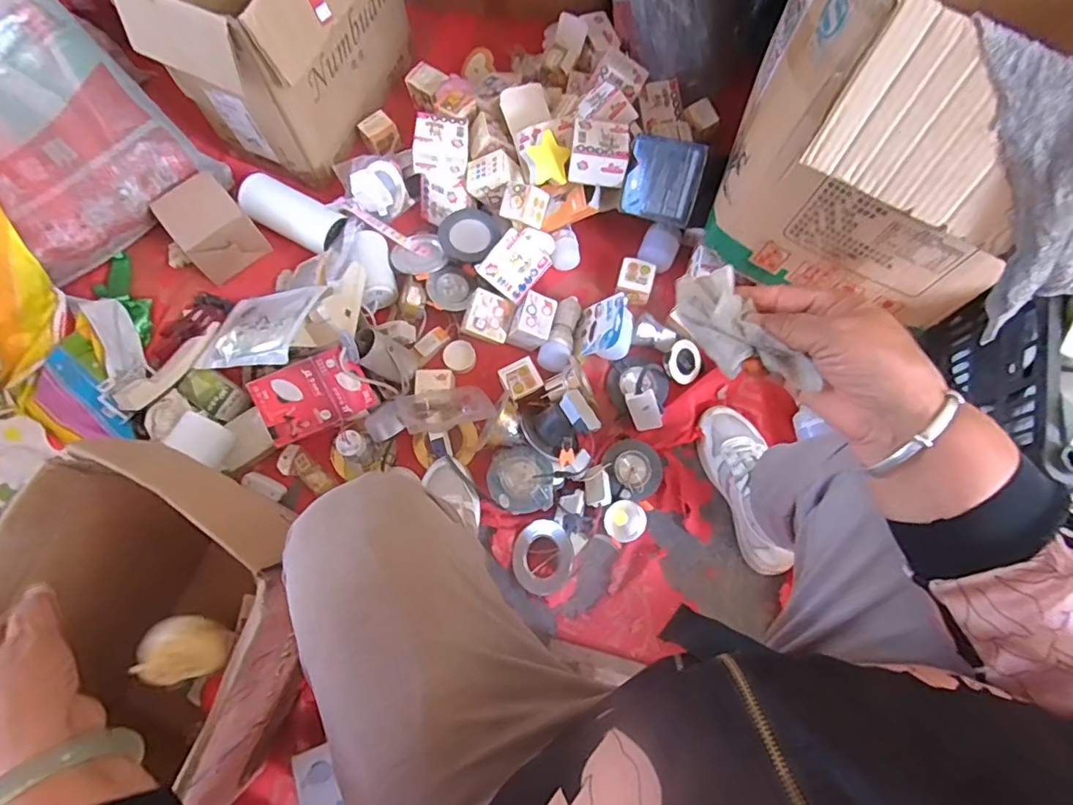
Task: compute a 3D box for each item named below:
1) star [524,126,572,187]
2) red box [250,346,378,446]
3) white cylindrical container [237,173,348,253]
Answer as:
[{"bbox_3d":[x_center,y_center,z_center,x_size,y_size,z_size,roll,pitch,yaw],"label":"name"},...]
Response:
[{"bbox_3d":[0.019,-0.371,0.841,0.064,0.016,0.074,-13,103,-13],"label":"star"},{"bbox_3d":[-0.328,-0.011,0.809,0.155,0.028,0.103,-24,106,-7],"label":"red box"},{"bbox_3d":[-0.399,-0.312,0.917,0.181,0.062,0.076,27,76,8],"label":"white cylindrical container"}]

